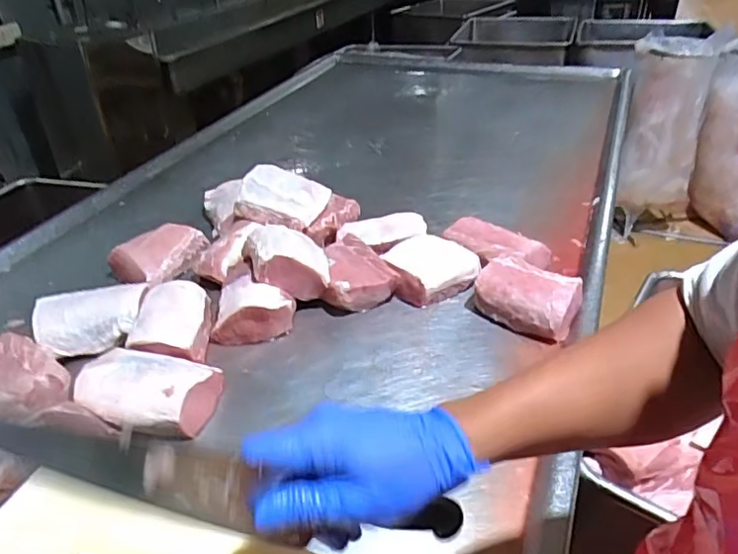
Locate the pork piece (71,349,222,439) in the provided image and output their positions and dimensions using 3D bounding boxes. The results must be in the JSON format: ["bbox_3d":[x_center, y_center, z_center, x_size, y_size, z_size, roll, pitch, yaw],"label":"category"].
[{"bbox_3d":[-0.307,0.160,0.775,0.194,0.057,0.116,1,35,8],"label":"pork piece"}]

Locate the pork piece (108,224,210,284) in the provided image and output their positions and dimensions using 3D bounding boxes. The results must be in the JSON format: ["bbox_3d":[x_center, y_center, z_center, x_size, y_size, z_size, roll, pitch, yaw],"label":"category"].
[{"bbox_3d":[-0.408,-0.048,1.069,0.149,0.047,0.153,12,38,22],"label":"pork piece"}]

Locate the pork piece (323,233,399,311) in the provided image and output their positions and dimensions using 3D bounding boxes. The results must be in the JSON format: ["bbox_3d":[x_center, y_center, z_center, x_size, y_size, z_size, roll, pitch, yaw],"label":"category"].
[{"bbox_3d":[-0.028,-0.005,0.960,0.113,0.070,0.140,-13,36,-12],"label":"pork piece"}]

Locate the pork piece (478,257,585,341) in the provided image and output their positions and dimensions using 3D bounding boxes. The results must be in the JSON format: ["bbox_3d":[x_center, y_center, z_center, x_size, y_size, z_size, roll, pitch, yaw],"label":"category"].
[{"bbox_3d":[0.252,0.026,0.888,0.156,0.060,0.109,22,43,33],"label":"pork piece"}]

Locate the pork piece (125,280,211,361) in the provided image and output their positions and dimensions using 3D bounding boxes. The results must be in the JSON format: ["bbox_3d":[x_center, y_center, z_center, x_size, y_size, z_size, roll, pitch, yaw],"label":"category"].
[{"bbox_3d":[-0.313,0.073,0.893,0.101,0.058,0.163,-7,35,-4],"label":"pork piece"}]

